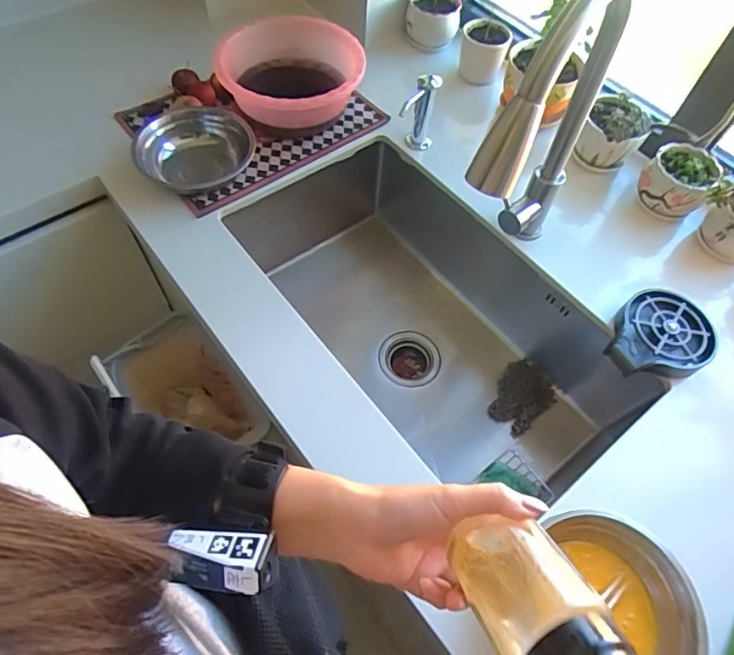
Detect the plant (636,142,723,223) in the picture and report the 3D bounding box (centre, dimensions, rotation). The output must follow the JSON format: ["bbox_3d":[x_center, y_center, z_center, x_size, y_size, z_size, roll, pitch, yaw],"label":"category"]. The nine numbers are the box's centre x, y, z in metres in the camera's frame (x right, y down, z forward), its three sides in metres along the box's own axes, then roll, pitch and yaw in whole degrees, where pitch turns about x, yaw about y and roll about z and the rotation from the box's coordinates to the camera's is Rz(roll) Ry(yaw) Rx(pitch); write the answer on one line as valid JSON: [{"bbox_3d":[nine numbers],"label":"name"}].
[{"bbox_3d":[0.488,-0.228,0.793,0.097,0.084,0.086,36,63,16],"label":"plant"}]

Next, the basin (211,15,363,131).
[{"bbox_3d":[-0.123,-0.406,0.834,0.220,0.120,0.220,2,59,-3],"label":"basin"}]

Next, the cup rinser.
[{"bbox_3d":[0.403,0.013,0.688,0.136,0.042,0.118,-24,64,-18],"label":"cup rinser"}]

